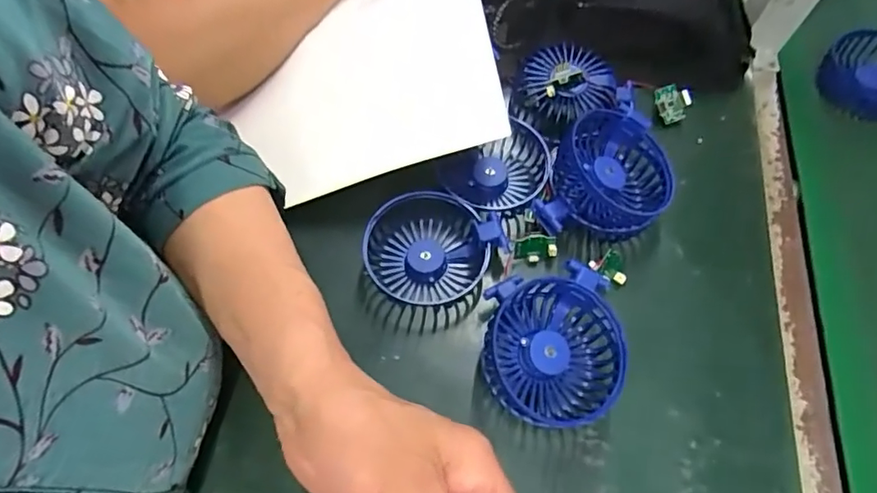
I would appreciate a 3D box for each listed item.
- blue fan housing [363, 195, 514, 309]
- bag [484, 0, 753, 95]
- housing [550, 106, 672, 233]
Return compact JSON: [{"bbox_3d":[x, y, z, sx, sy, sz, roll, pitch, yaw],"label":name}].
[{"bbox_3d":[-0.007,0.001,0.404,0.091,0.033,0.085,0,63,0],"label":"blue fan housing"},{"bbox_3d":[0.153,-0.194,0.476,0.239,0.088,0.056,10,63,5],"label":"bag"},{"bbox_3d":[0.132,-0.052,0.422,0.086,0.049,0.099,18,64,8],"label":"housing"}]

